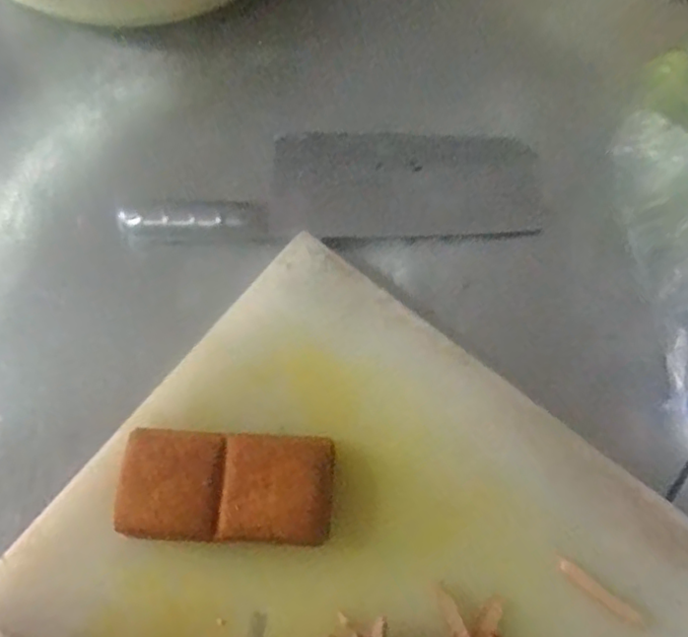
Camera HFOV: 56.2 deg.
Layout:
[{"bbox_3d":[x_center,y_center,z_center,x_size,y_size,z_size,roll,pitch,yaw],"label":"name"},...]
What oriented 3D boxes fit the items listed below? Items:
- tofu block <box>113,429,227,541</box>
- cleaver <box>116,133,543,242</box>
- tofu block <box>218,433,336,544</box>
[{"bbox_3d":[-0.104,0.103,0.395,0.063,0.024,0.061,4,71,1],"label":"tofu block"},{"bbox_3d":[-0.004,-0.102,0.492,0.306,0.021,0.086,-4,69,0],"label":"cleaver"},{"bbox_3d":[-0.040,0.105,0.396,0.067,0.027,0.064,2,71,1],"label":"tofu block"}]

